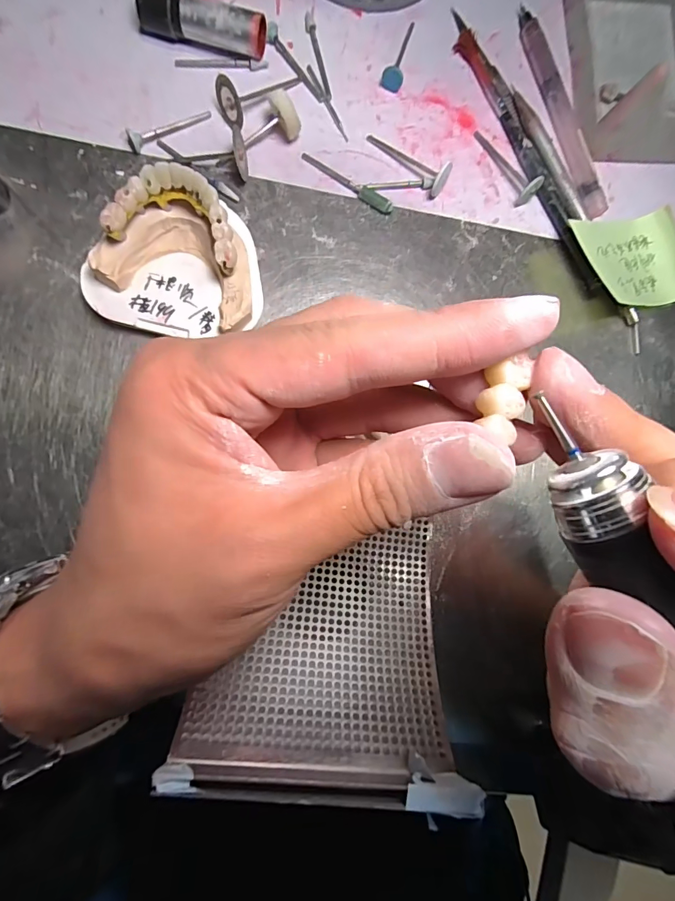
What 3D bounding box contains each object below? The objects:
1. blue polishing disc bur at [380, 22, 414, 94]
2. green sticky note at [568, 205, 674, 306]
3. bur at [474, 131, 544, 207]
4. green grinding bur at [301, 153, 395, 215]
[{"bbox_3d":[0.033,-0.213,0.219,0.011,0.009,0.040,15,85,-5],"label":"blue polishing disc bur"},{"bbox_3d":[0.158,-0.102,0.219,0.067,0.022,0.050,-15,89,-7],"label":"green sticky note"},{"bbox_3d":[0.092,-0.156,0.220,0.011,0.013,0.046,-31,91,-7],"label":"bur"},{"bbox_3d":[0.005,-0.140,0.212,0.053,0.006,0.007,32,84,-4],"label":"green grinding bur"}]

